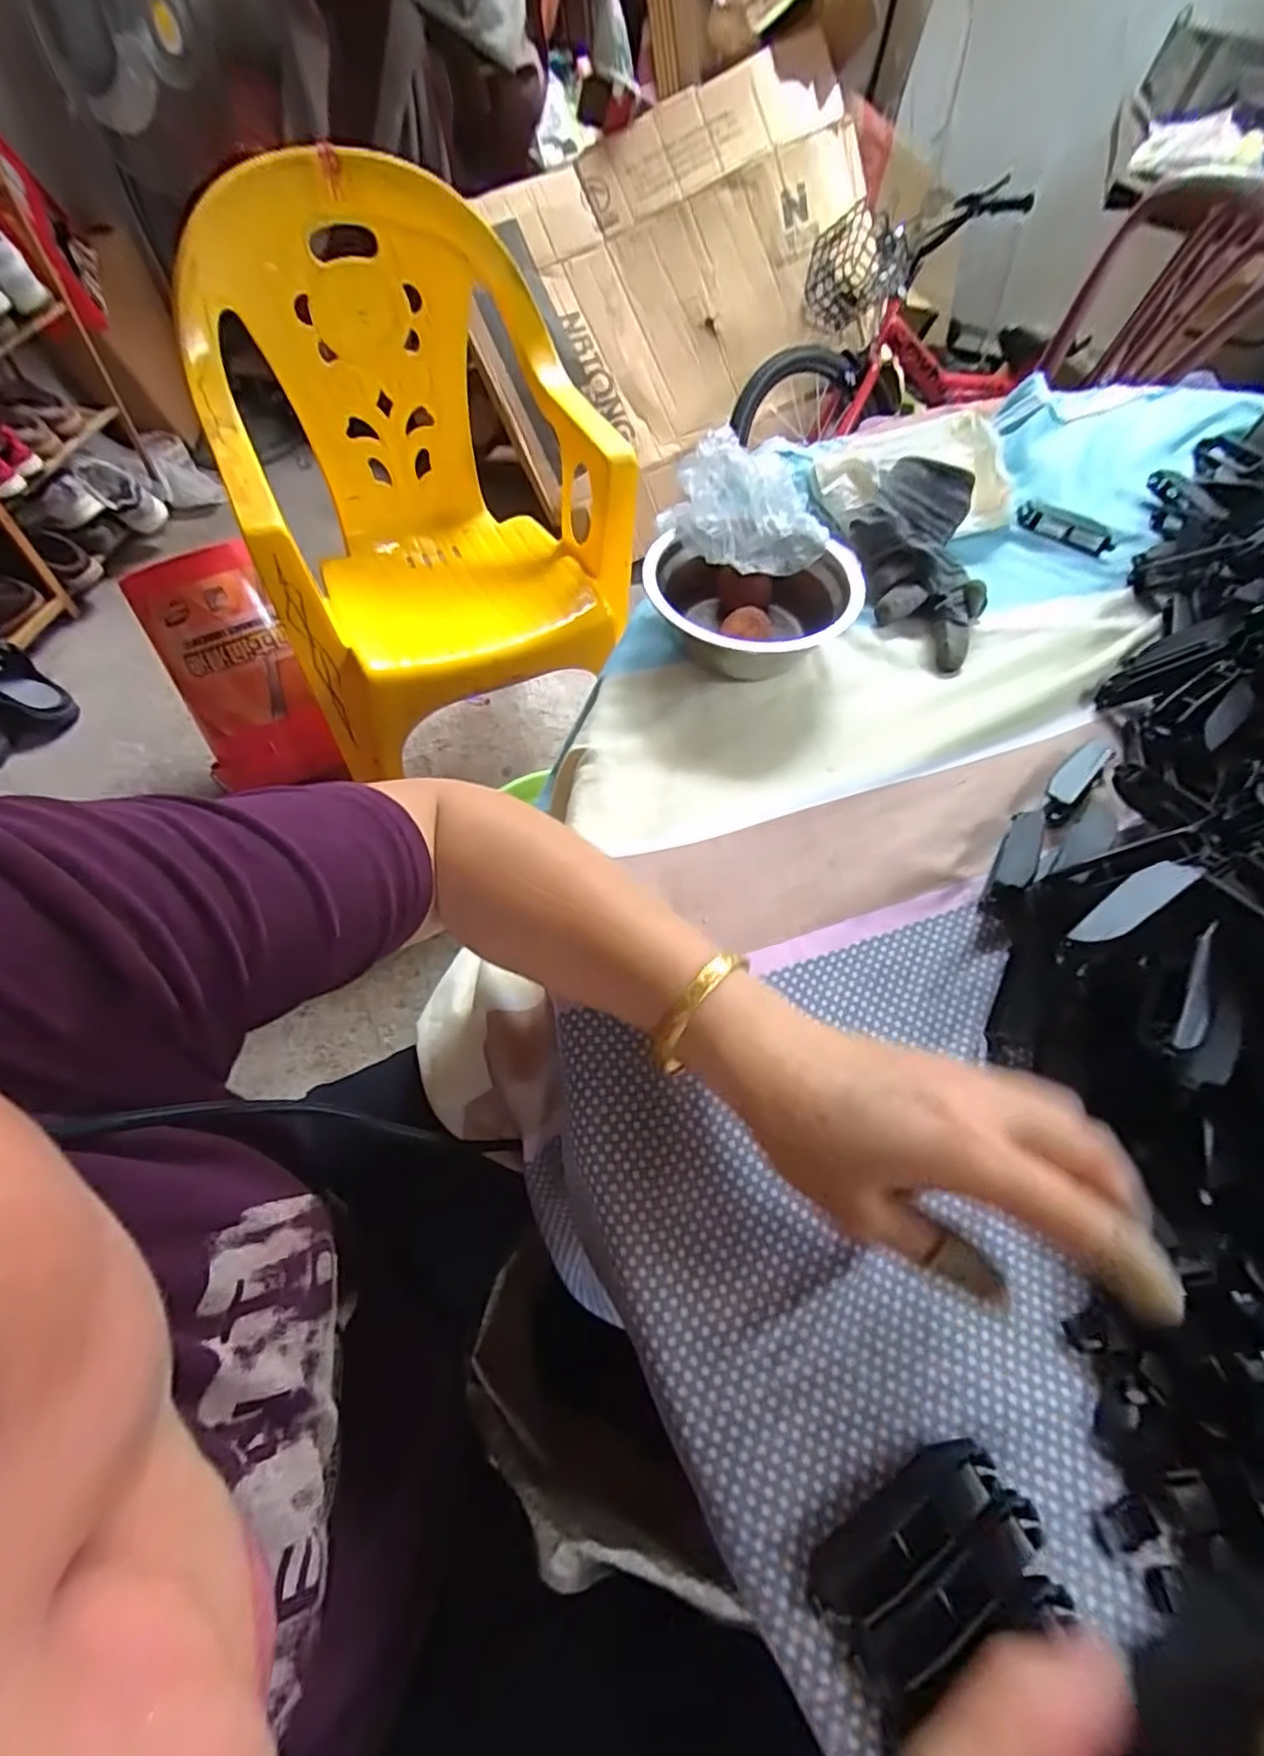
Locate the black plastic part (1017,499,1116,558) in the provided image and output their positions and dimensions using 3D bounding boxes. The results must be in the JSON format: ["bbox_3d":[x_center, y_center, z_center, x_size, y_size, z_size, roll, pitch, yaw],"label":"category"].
[{"bbox_3d":[0.348,-0.282,0.529,0.075,0.016,0.030,28,62,12],"label":"black plastic part"}]

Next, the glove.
[{"bbox_3d":[0.205,-0.223,0.470,0.082,0.029,0.170,3,73,-3],"label":"glove"}]

